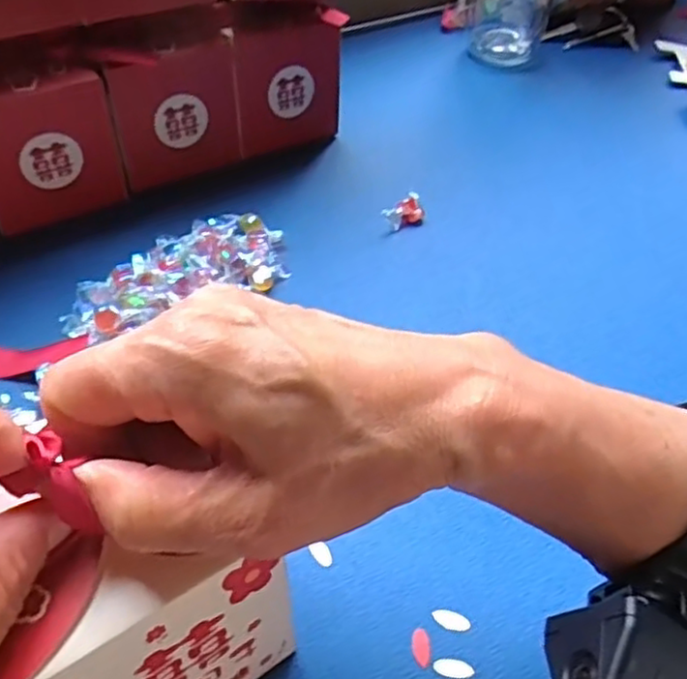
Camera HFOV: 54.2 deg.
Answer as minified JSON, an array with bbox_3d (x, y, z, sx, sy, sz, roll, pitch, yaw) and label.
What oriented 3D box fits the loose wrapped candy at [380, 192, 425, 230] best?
[{"bbox_3d":[0.041,-0.082,0.439,0.016,0.015,0.034,33,53,26],"label":"loose wrapped candy"}]

